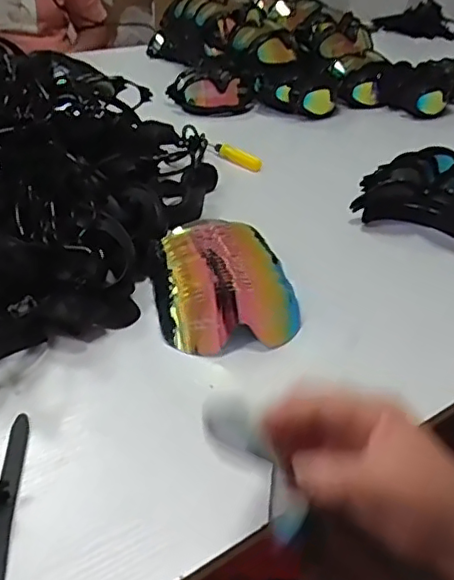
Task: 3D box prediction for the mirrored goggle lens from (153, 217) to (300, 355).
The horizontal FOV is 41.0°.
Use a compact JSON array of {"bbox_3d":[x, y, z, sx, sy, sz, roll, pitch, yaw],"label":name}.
[{"bbox_3d":[-0.006,-0.009,0.581,0.128,0.059,0.167,-2,35,-8],"label":"mirrored goggle lens"}]

